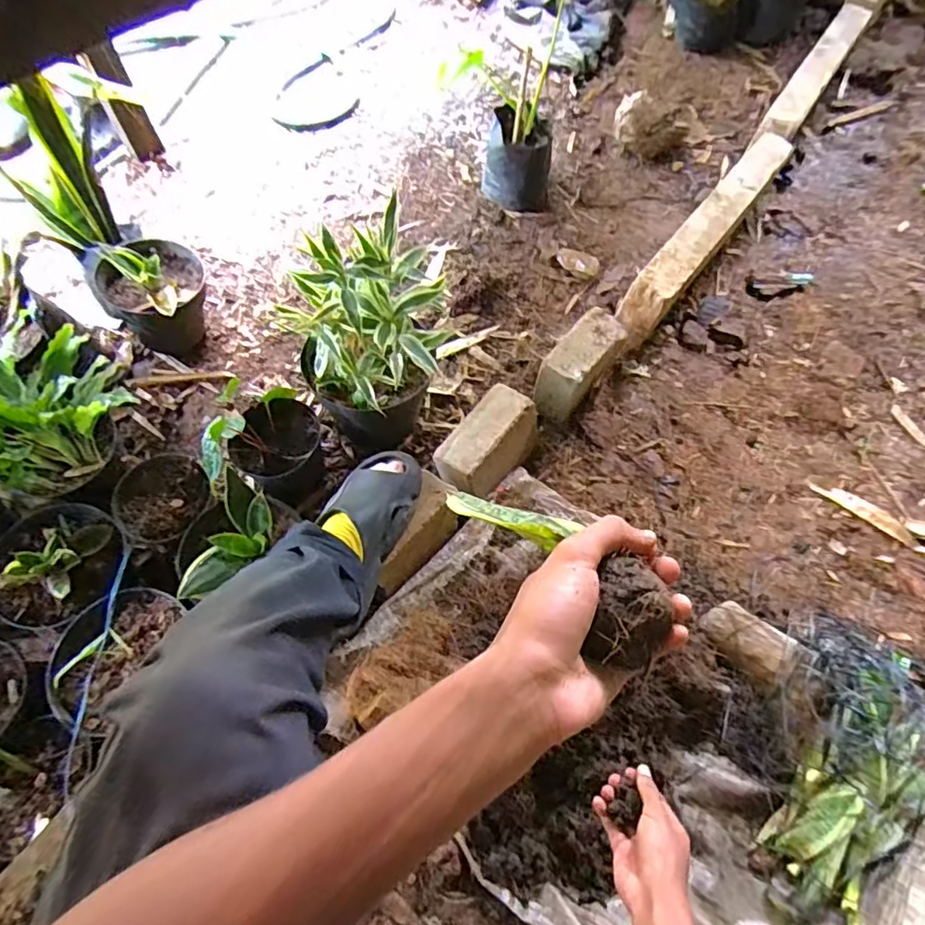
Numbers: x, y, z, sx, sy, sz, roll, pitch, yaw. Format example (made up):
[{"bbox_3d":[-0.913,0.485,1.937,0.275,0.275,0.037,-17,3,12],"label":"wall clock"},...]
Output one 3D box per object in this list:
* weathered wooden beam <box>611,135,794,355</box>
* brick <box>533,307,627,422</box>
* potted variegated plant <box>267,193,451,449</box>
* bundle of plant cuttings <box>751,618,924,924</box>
[{"bbox_3d":[0.504,-0.470,1.186,0.086,0.117,0.600,35,69,16],"label":"weathered wooden beam"},{"bbox_3d":[0.212,-0.177,1.044,0.083,0.115,0.178,37,69,17],"label":"brick"},{"bbox_3d":[-0.141,-0.171,0.932,0.205,0.376,0.189,-38,72,-18],"label":"potted variegated plant"},{"bbox_3d":[0.538,0.416,0.782,0.188,0.088,0.398,21,66,10],"label":"bundle of plant cuttings"}]

